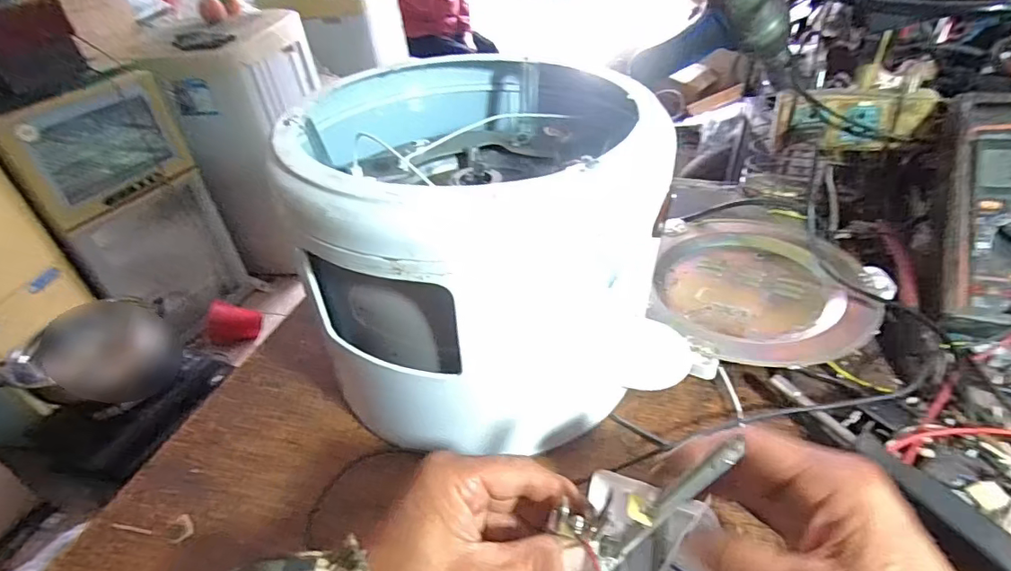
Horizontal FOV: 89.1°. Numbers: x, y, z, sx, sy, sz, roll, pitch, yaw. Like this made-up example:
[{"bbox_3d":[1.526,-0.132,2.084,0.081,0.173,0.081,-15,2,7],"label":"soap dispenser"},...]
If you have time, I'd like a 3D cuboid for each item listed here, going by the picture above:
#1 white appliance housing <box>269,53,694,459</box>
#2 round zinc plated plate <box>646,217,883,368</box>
[{"bbox_3d":[-0.014,-0.038,0.395,0.220,0.212,0.261,-8,39,-2],"label":"white appliance housing"},{"bbox_3d":[0.235,-0.005,0.480,0.181,0.016,0.209,7,41,16],"label":"round zinc plated plate"}]

